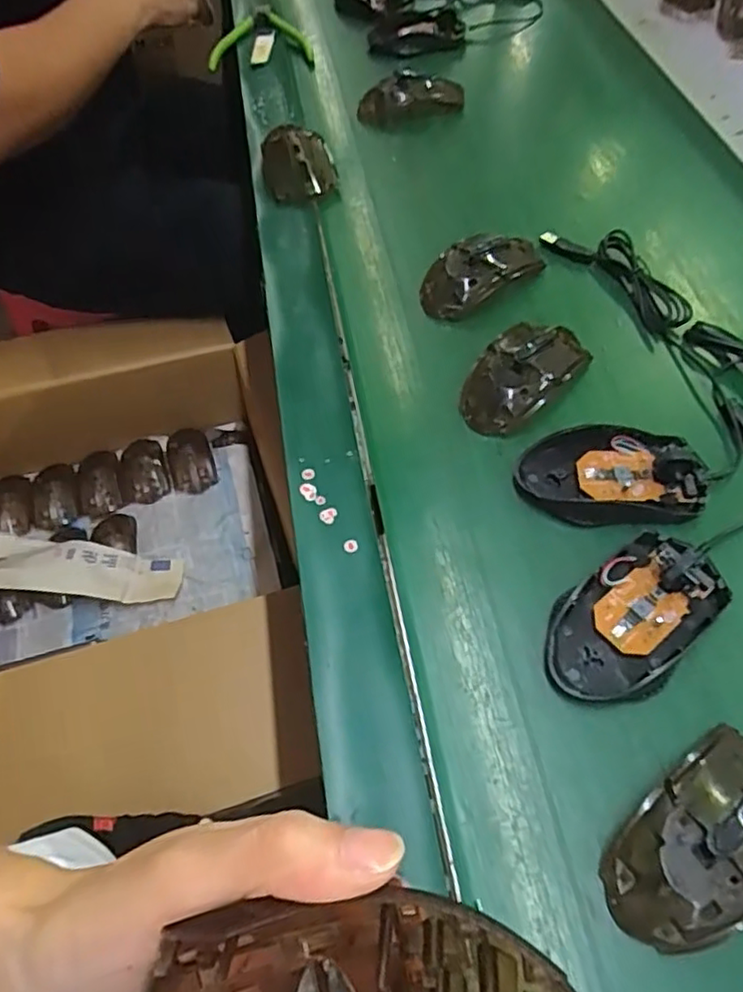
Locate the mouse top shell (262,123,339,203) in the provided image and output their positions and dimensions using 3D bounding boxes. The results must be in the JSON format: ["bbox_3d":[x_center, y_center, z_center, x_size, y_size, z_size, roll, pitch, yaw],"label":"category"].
[{"bbox_3d":[-0.068,-0.308,0.593,0.063,0.031,0.092,-10,57,-4],"label":"mouse top shell"}]

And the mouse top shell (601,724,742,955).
[{"bbox_3d":[0.154,0.152,0.289,0.108,0.032,0.058,-31,61,-16],"label":"mouse top shell"}]

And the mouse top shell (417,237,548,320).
[{"bbox_3d":[0.088,-0.177,0.501,0.110,0.031,0.049,-30,60,-16],"label":"mouse top shell"}]

